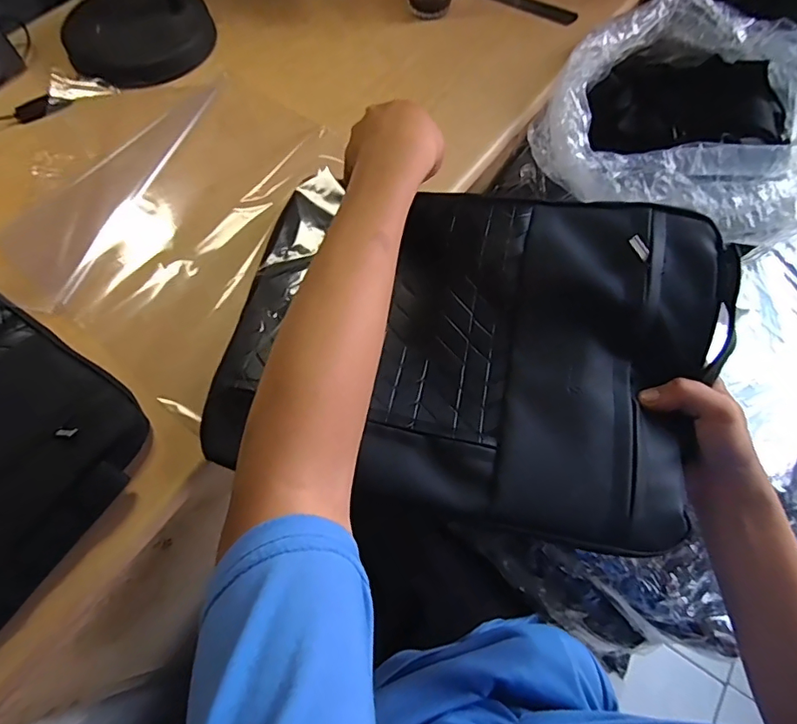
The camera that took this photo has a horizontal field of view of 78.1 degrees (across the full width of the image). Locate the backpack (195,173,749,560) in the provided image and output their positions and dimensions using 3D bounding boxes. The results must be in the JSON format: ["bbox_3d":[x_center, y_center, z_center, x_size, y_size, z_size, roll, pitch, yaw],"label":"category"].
[{"bbox_3d":[0.047,-0.023,0.372,0.367,0.067,0.256,11,65,4],"label":"backpack"}]

